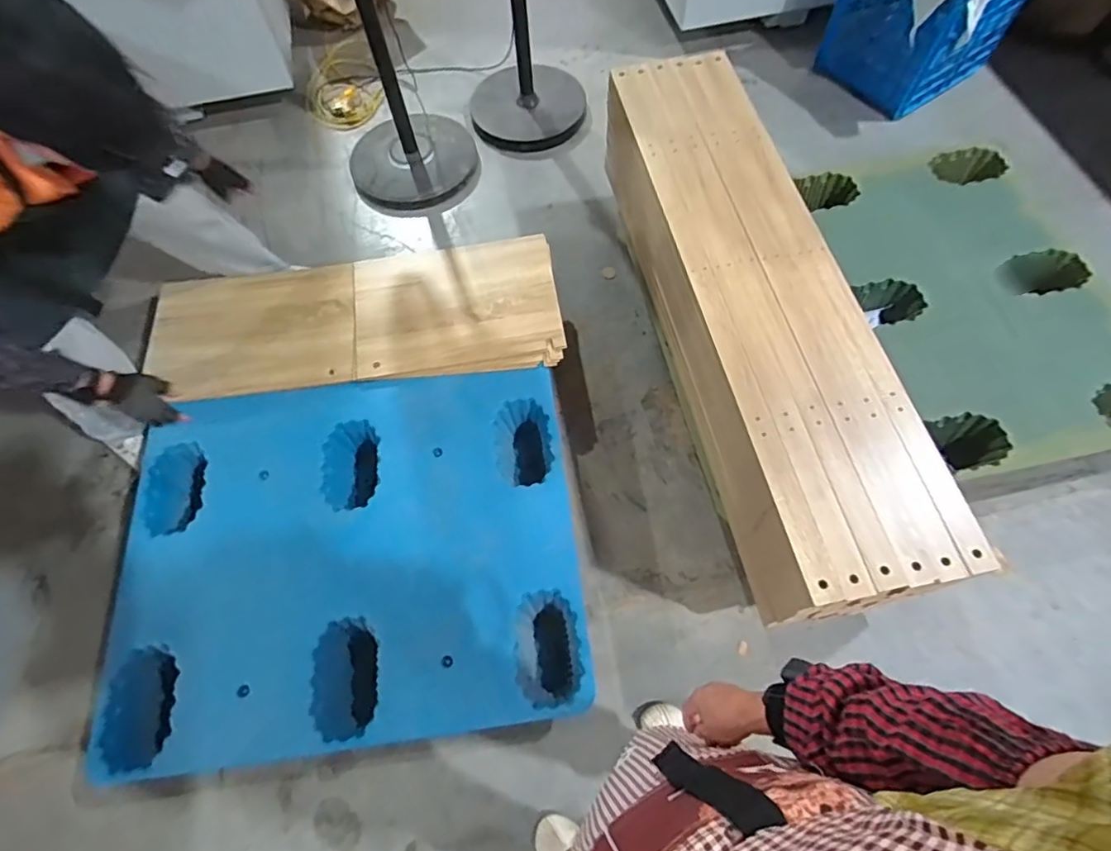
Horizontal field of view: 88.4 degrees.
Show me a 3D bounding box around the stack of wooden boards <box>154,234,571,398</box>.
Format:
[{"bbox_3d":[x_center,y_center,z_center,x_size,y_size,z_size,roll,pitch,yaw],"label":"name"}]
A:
[{"bbox_3d":[-0.521,-0.280,1.492,1.049,0.039,0.377,-6,65,-1],"label":"stack of wooden boards"}]

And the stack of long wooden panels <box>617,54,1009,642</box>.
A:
[{"bbox_3d":[0.420,-0.259,1.292,0.303,0.297,1.312,-12,66,-3],"label":"stack of long wooden panels"}]

